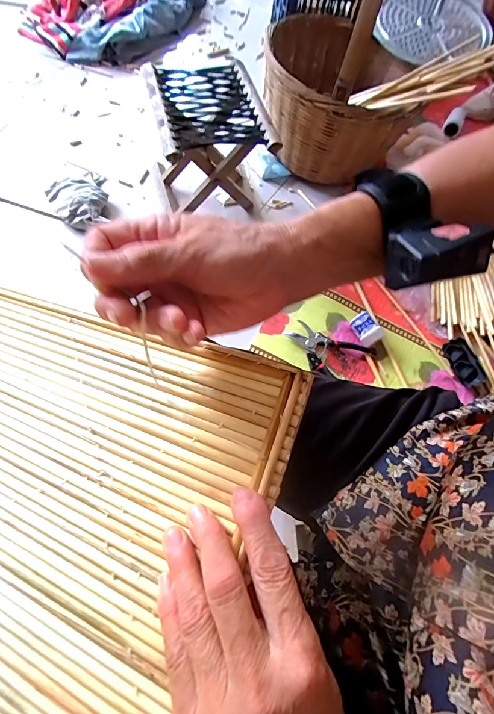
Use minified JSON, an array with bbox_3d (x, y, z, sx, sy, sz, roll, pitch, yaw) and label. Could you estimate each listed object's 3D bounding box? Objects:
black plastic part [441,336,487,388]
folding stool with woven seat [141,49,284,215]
[{"bbox_3d":[0.473,0.009,0.820,0.052,0.018,0.105,-14,64,-10],"label":"black plastic part"},{"bbox_3d":[-0.084,-0.441,0.822,0.205,0.235,0.223,-16,65,-12],"label":"folding stool with woven seat"}]

